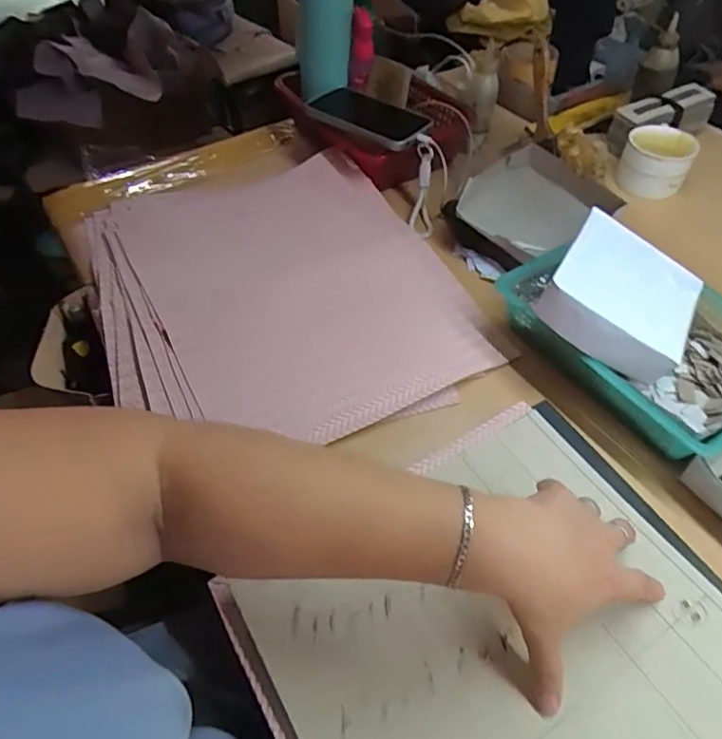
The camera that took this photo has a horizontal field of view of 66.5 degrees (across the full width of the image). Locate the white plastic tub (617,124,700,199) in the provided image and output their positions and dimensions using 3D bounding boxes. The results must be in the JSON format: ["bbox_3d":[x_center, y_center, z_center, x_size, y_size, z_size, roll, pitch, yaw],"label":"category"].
[{"bbox_3d":[0.394,-0.277,0.737,0.085,0.060,0.079,-1,51,1],"label":"white plastic tub"}]

